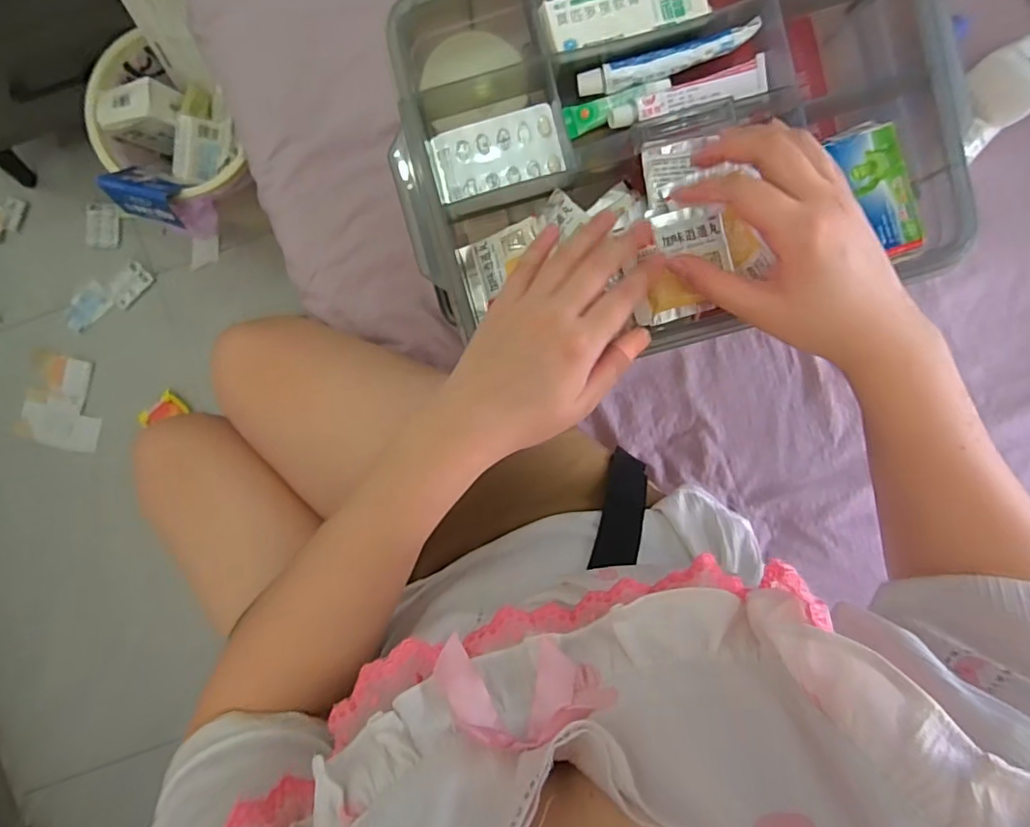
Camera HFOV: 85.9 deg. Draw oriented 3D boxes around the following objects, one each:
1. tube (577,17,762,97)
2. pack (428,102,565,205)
[{"bbox_3d":[0.101,-0.235,0.368,0.117,0.018,0.018,-12,90,0],"label":"tube"},{"bbox_3d":[-0.013,-0.179,0.384,0.089,0.011,0.046,-15,90,0],"label":"pack"}]

